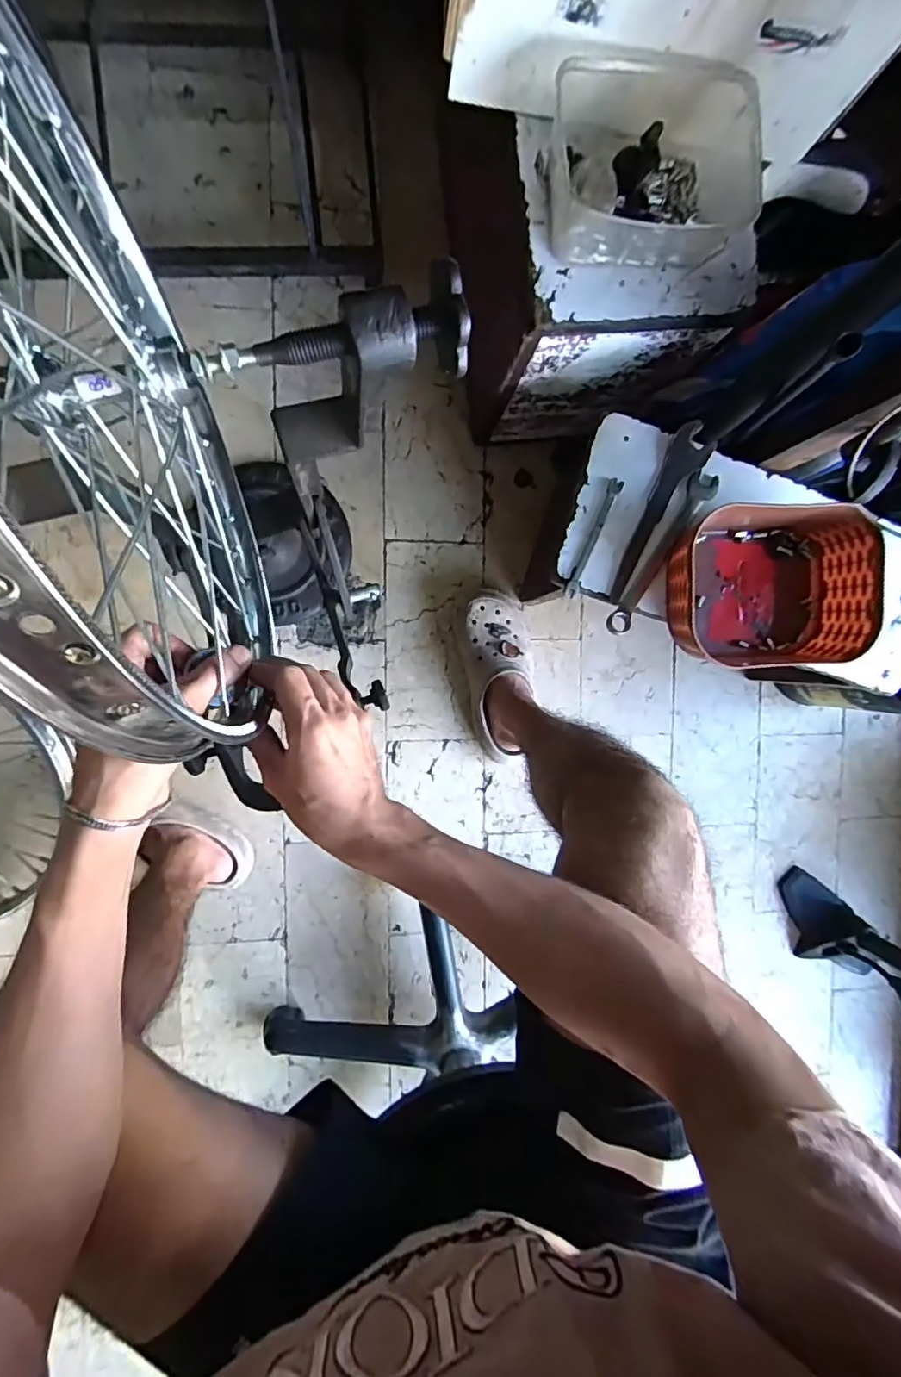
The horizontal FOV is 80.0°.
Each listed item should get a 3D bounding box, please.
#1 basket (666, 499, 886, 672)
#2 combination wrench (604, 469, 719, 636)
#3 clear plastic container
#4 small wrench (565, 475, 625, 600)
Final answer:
[{"bbox_3d":[0.335,-0.107,0.574,0.205,0.082,0.158,-4,94,-7],"label":"basket"},{"bbox_3d":[0.234,-0.147,0.588,0.030,0.007,0.199,30,89,-9],"label":"combination wrench"},{"bbox_3d":[0.179,-0.455,0.471,0.179,0.072,0.114,-4,94,-7],"label":"clear plastic container"},{"bbox_3d":[0.155,-0.161,0.577,0.015,0.004,0.132,21,91,-9],"label":"small wrench"}]

